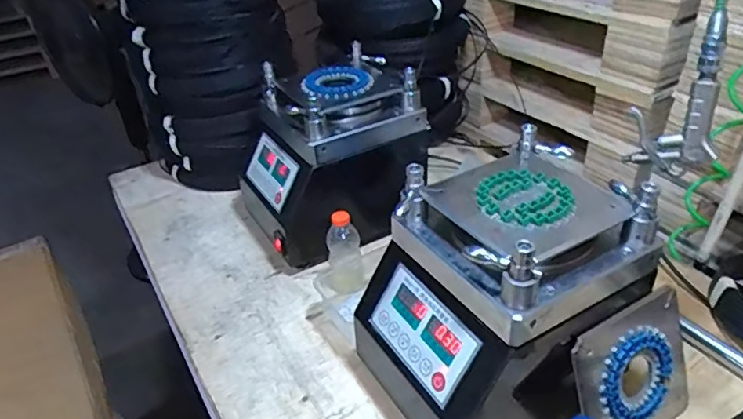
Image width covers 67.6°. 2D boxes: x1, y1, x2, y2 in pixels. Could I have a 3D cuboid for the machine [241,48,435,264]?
[{"bbox_3d":[-0.071,-0.094,0.985,0.294,0.279,0.231,-17,36,-17],"label":"machine"}]

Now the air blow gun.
[{"bbox_3d":[0.335,-0.119,0.600,0.089,0.171,0.027,19,41,30],"label":"air blow gun"}]

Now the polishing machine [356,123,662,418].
[{"bbox_3d":[0.143,0.110,0.664,0.280,0.279,0.217,-20,37,-21],"label":"polishing machine"}]

